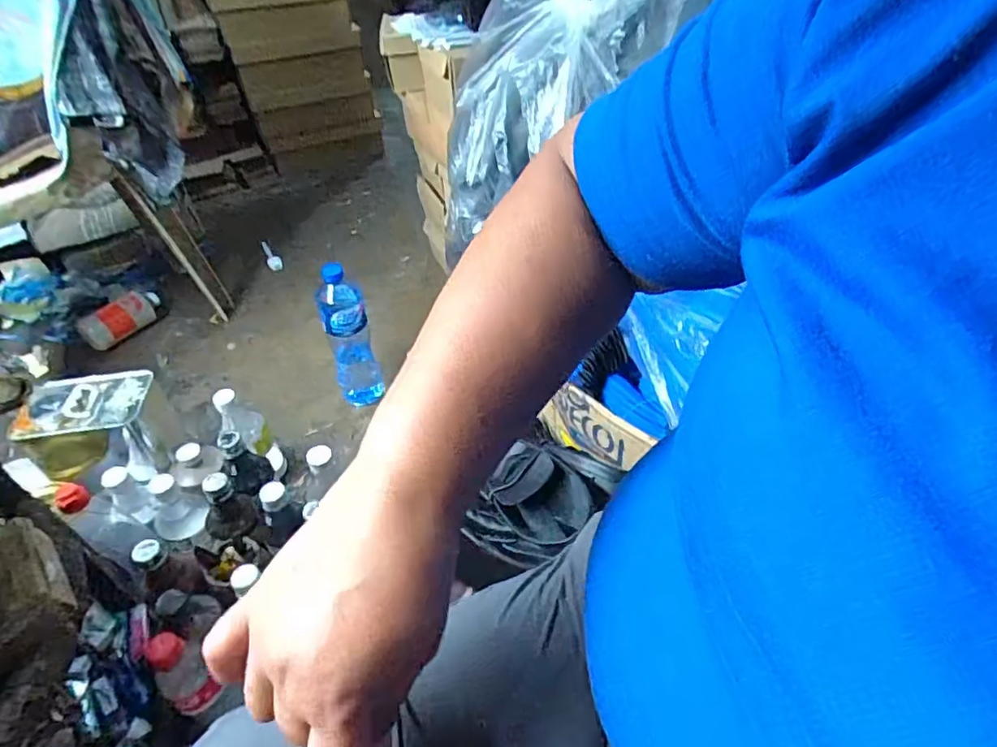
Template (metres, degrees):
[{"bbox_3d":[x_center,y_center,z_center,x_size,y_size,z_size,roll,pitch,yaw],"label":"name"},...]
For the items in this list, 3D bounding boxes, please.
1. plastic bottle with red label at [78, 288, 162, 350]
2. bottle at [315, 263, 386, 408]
[{"bbox_3d":[-0.771,-0.112,1.215,0.058,0.067,0.158,31,53,30],"label":"plastic bottle with red label"},{"bbox_3d":[-0.256,-0.067,1.009,0.073,0.262,0.074,-17,45,-15],"label":"bottle"}]

